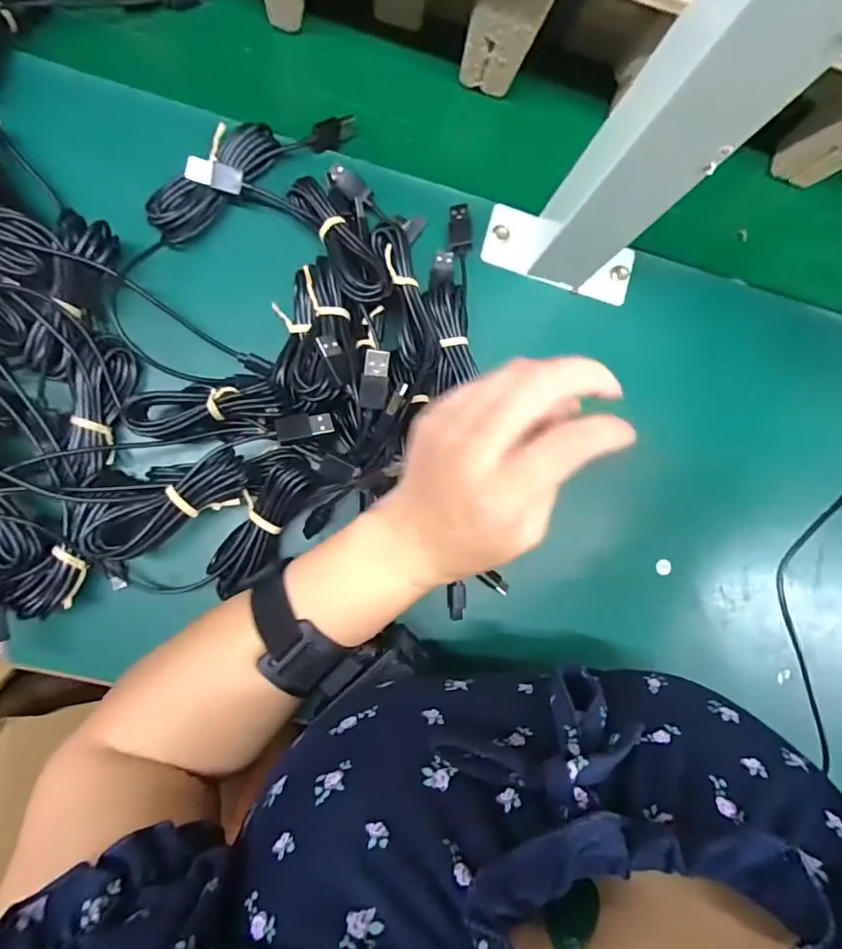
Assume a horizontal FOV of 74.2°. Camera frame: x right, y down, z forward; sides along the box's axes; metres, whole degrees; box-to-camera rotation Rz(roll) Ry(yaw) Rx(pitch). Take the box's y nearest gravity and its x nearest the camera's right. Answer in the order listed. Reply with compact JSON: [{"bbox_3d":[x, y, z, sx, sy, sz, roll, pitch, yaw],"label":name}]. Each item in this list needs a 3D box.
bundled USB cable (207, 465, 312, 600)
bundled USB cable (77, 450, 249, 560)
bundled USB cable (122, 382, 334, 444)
[{"bbox_3d":[-0.093,0.033,0.319,0.031,0.033,0.081,31,86,-6],"label":"bundled USB cable"},{"bbox_3d":[-0.139,0.017,0.301,0.095,0.026,0.033,-24,93,-7],"label":"bundled USB cable"},{"bbox_3d":[-0.104,-0.036,0.308,0.106,0.031,0.033,3,89,-8],"label":"bundled USB cable"}]

